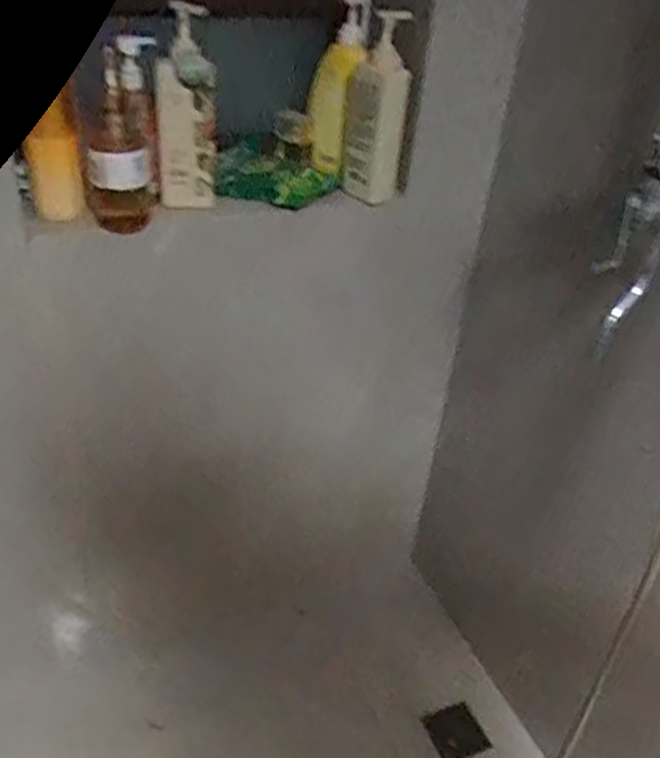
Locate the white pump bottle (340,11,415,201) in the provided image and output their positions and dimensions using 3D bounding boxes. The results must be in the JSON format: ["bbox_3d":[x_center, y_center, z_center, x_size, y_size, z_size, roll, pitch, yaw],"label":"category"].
[{"bbox_3d":[0.067,-0.376,1.036,0.085,0.244,0.065,6,35,0],"label":"white pump bottle"}]

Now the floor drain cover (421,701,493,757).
[{"bbox_3d":[0.246,0.685,1.409,0.102,0.011,0.094,-11,39,-22],"label":"floor drain cover"}]

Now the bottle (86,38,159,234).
[{"bbox_3d":[-0.265,-0.294,0.916,0.090,0.237,0.070,-6,37,-16],"label":"bottle"}]

